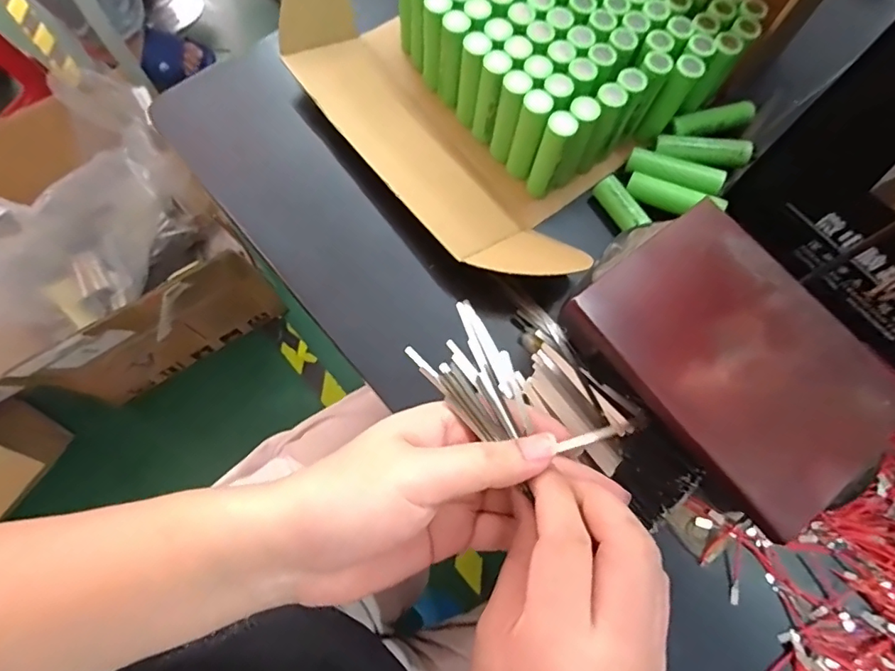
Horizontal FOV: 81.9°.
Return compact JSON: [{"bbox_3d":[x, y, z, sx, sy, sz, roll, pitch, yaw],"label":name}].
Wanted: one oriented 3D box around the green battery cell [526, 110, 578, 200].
[{"bbox_3d":[0.067,-0.116,0.337,0.018,0.066,0.018,21,74,5],"label":"green battery cell"}]

